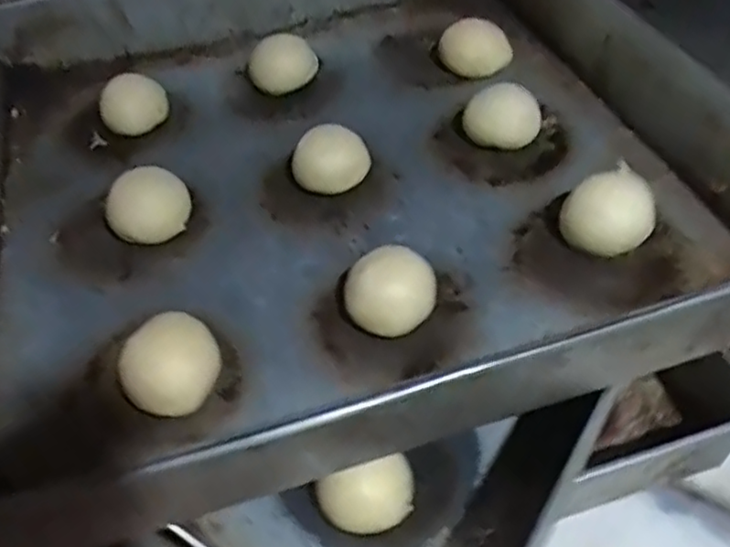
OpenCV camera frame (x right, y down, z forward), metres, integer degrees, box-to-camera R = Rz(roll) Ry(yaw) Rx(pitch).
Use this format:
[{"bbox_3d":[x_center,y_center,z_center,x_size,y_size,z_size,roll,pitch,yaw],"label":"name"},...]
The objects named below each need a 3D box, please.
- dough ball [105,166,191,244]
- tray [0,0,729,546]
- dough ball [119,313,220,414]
[{"bbox_3d":[-0.126,-0.040,0.395,0.046,0.033,0.040,-21,48,-14],"label":"dough ball"},{"bbox_3d":[-0.027,-0.077,0.410,0.414,0.068,0.411,-16,47,-9],"label":"tray"},{"bbox_3d":[-0.090,0.041,0.316,0.042,0.031,0.045,-3,46,3],"label":"dough ball"}]

